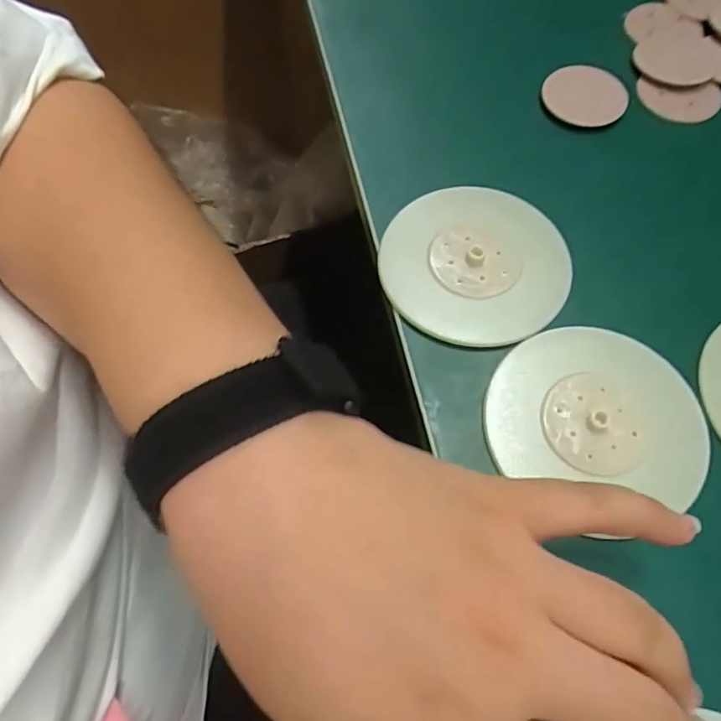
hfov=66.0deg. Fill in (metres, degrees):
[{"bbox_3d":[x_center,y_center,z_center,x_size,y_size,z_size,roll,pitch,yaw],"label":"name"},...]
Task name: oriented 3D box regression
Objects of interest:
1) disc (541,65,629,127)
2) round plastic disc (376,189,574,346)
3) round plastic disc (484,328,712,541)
[{"bbox_3d":[0.119,-0.140,0.294,0.038,0.007,0.042,-35,70,-16],"label":"disc"},{"bbox_3d":[0.051,-0.047,0.253,0.082,0.014,0.079,0,65,-1],"label":"round plastic disc"},{"bbox_3d":[0.095,0.023,0.221,0.077,0.011,0.081,0,65,-1],"label":"round plastic disc"}]

